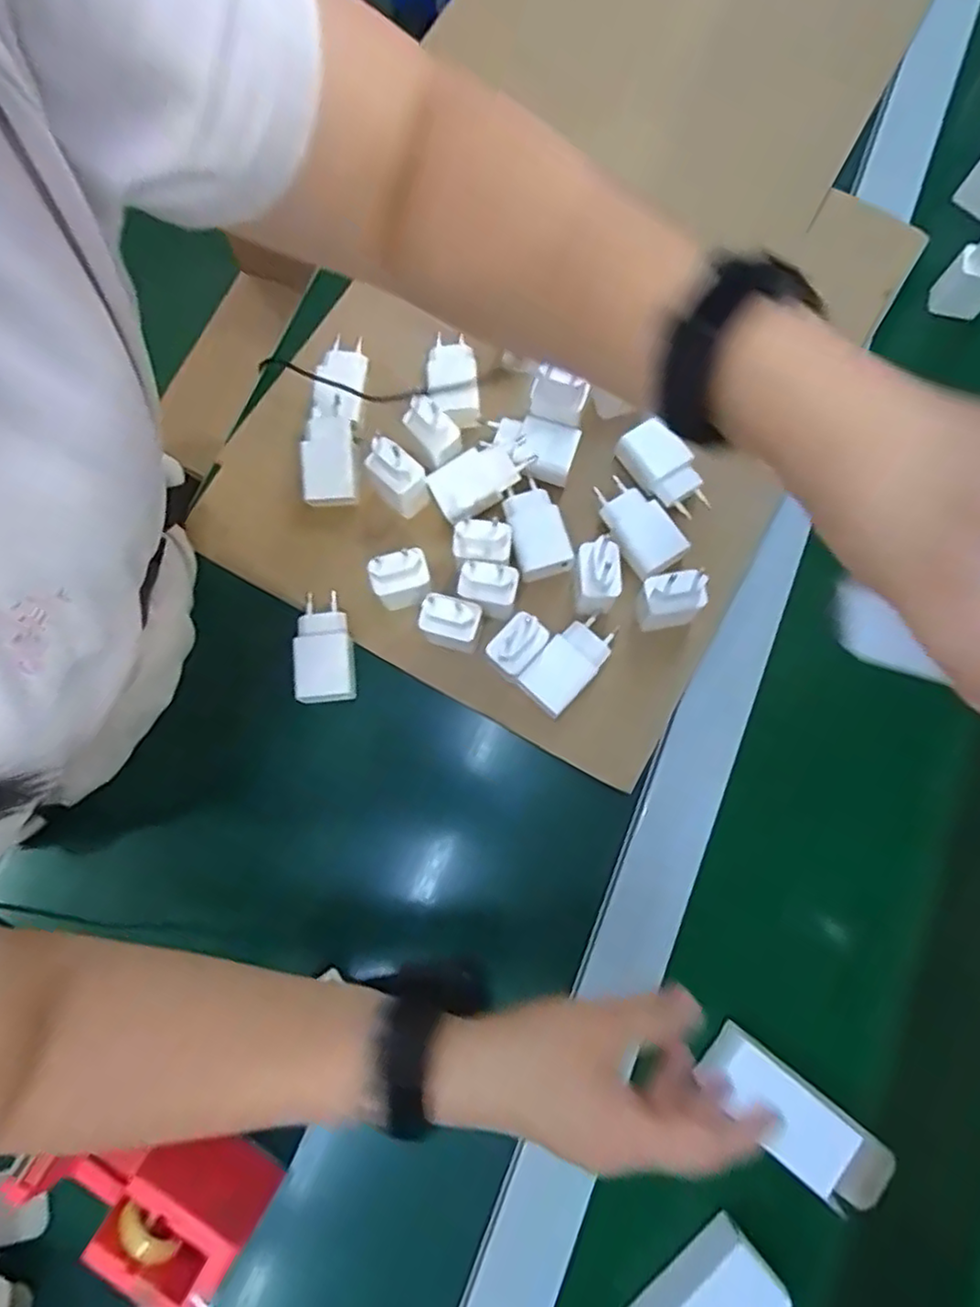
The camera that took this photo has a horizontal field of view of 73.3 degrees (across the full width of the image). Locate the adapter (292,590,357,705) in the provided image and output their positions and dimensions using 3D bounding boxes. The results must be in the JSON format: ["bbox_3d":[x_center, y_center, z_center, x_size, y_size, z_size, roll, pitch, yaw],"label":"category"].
[{"bbox_3d":[-0.120,-0.004,0.478,0.041,0.024,0.080,-8,78,0],"label":"adapter"}]

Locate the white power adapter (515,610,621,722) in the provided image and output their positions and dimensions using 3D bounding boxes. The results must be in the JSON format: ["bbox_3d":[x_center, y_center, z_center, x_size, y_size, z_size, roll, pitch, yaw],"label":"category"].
[{"bbox_3d":[0.057,0.007,0.473,0.039,0.033,0.076,41,82,9],"label":"white power adapter"}]

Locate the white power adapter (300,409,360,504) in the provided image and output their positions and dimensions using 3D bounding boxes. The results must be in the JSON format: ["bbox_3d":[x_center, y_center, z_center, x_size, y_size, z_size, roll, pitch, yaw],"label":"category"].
[{"bbox_3d":[-0.121,-0.145,0.506,0.038,0.038,0.067,-6,78,0],"label":"white power adapter"}]

